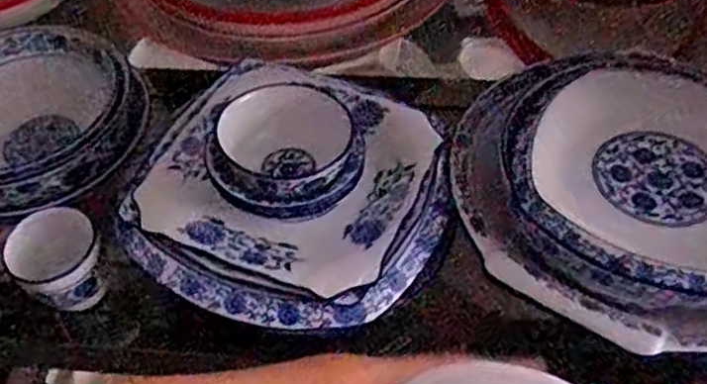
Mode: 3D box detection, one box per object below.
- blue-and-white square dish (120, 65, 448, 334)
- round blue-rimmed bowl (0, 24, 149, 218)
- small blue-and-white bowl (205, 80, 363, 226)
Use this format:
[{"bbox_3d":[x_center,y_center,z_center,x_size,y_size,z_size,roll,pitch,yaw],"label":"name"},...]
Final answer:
[{"bbox_3d":[-0.045,-0.011,0.526,0.233,0.047,0.232,23,59,13],"label":"blue-and-white square dish"},{"bbox_3d":[-0.283,-0.064,0.608,0.191,0.071,0.177,1,56,-1],"label":"round blue-rimmed bowl"},{"bbox_3d":[-0.048,-0.028,0.508,0.106,0.053,0.108,1,56,-1],"label":"small blue-and-white bowl"}]

